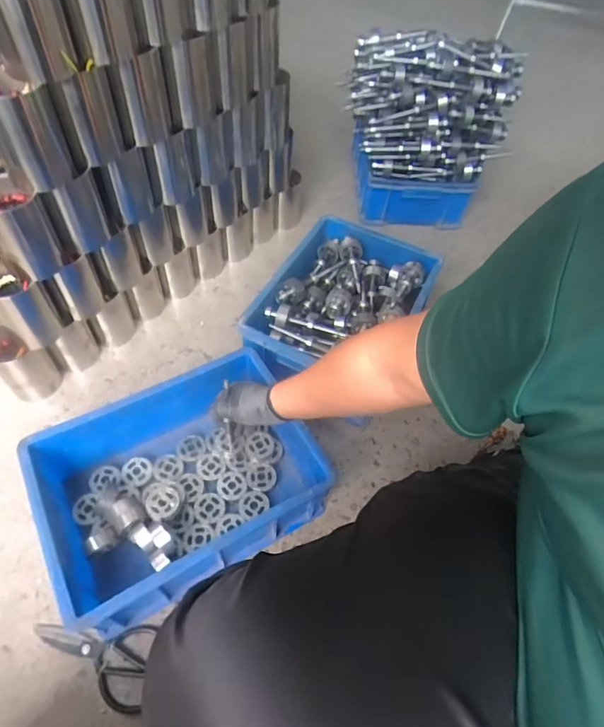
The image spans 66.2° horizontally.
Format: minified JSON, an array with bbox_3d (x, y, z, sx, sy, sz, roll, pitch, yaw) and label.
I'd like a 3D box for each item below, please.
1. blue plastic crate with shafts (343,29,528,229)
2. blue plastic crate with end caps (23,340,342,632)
[{"bbox_3d":[0.316,-0.601,1.216,0.396,0.378,0.278,5,56,-1],"label":"blue plastic crate with shafts"},{"bbox_3d":[-0.193,0.193,0.761,0.401,0.148,0.294,-24,61,-19],"label":"blue plastic crate with end caps"}]

